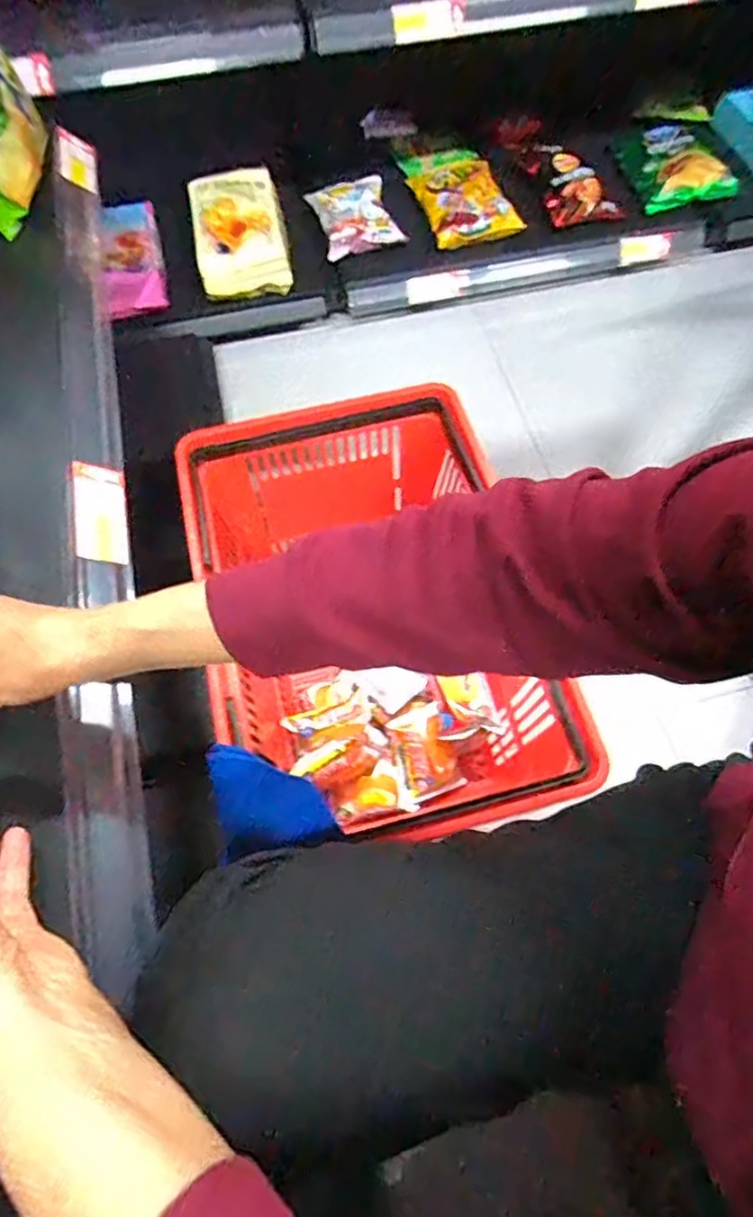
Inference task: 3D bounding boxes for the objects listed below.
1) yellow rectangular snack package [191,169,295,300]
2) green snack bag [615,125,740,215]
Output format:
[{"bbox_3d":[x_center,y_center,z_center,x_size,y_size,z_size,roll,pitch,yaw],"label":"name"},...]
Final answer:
[{"bbox_3d":[-0.233,-0.642,1.042,0.147,0.089,0.213,-11,65,-5],"label":"yellow rectangular snack package"},{"bbox_3d":[0.526,-0.786,1.092,0.202,0.053,0.145,-8,65,-3],"label":"green snack bag"}]

